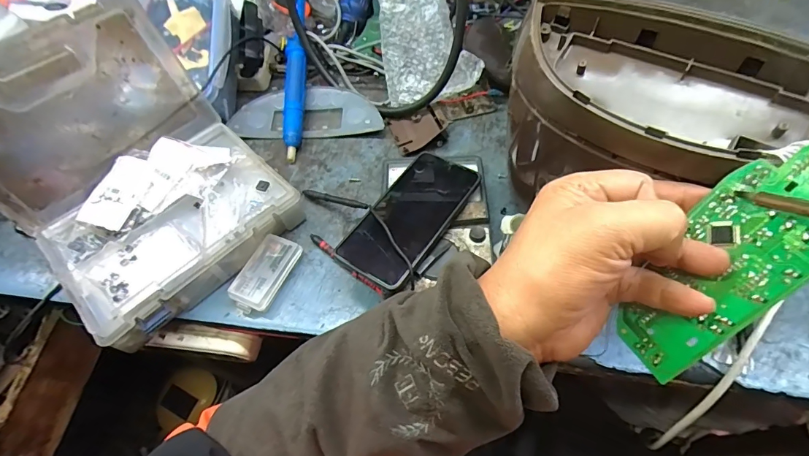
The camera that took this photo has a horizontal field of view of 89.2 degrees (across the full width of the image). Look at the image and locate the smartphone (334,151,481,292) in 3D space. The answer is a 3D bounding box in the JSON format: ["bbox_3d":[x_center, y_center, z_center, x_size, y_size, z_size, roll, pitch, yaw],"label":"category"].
[{"bbox_3d":[0.007,-0.016,0.410,0.075,0.015,0.161,28,63,21],"label":"smartphone"}]

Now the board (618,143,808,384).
[{"bbox_3d":[0.181,0.018,0.229,0.004,0.153,0.059,5,39,-38],"label":"board"}]

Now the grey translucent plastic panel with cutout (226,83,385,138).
[{"bbox_3d":[-0.138,-0.159,0.574,0.206,0.027,0.106,-9,57,-1],"label":"grey translucent plastic panel with cutout"}]

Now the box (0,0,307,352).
[{"bbox_3d":[-0.277,-0.063,0.407,0.225,0.175,0.223,38,67,25],"label":"box"}]

